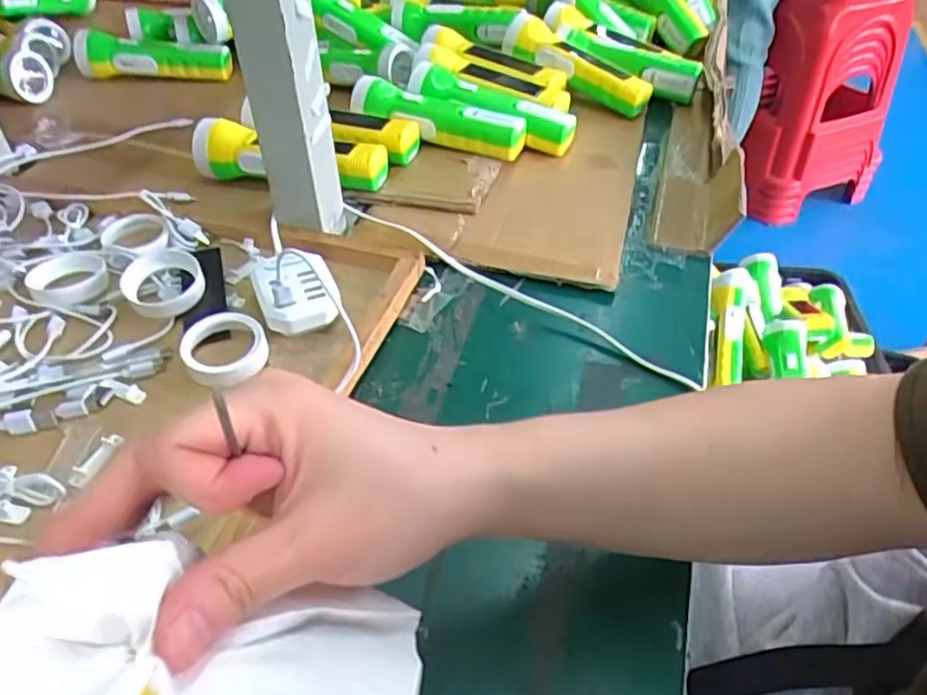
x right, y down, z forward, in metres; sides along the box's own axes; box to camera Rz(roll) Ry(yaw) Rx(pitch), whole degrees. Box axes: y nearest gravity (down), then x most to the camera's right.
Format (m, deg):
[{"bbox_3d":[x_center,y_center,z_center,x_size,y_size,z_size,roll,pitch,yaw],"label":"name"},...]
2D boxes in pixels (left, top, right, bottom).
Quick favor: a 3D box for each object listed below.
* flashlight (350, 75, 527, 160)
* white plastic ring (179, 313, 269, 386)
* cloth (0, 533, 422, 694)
[{"bbox_3d":[-0.031,-0.222,0.649,0.187,0.038,0.053,15,45,14],"label":"flashlight"},{"bbox_3d":[-0.156,0.001,0.442,0.053,0.019,0.048,-25,50,-25],"label":"white plastic ring"},{"bbox_3d":[-0.063,0.091,0.190,0.121,0.015,0.074,28,28,-22],"label":"cloth"}]

